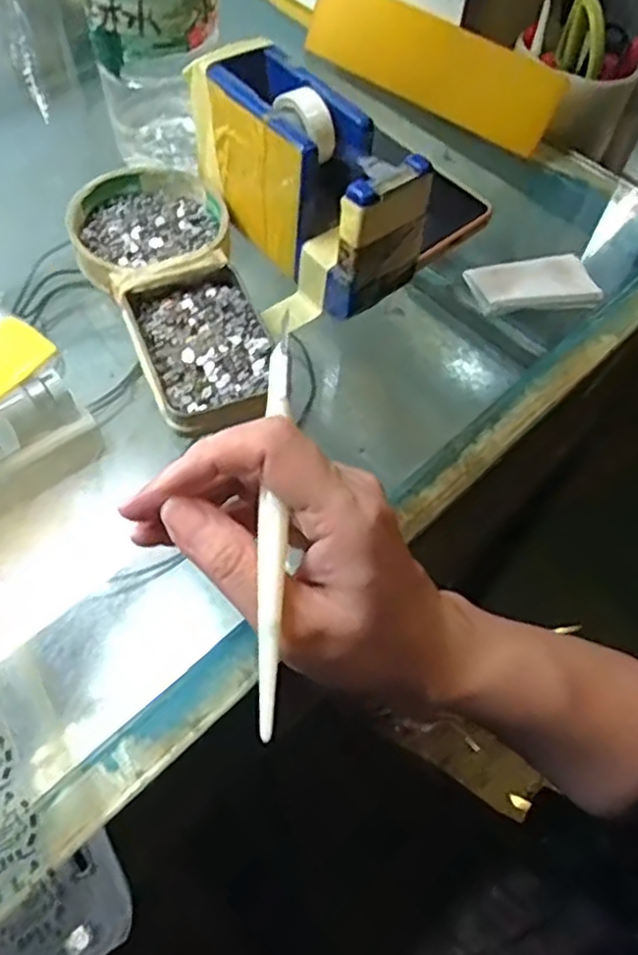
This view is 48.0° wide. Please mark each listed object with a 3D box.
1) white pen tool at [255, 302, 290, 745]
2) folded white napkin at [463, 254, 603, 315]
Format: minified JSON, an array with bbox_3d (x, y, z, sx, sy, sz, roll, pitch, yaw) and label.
[{"bbox_3d":[-0.015,0.010,0.239,0.009,0.007,0.143,2,67,-3],"label":"white pen tool"},{"bbox_3d":[0.115,-0.105,0.387,0.065,0.010,0.034,-6,59,-7],"label":"folded white napkin"}]

